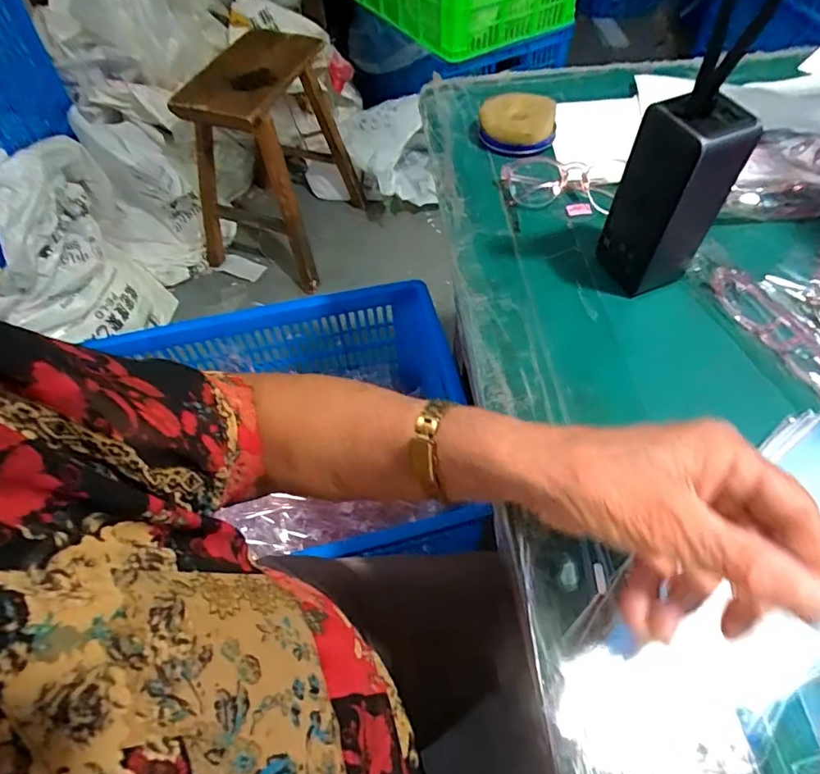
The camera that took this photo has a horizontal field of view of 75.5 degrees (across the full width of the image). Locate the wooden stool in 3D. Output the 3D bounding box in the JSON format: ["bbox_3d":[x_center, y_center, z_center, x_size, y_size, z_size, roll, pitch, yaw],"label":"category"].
[{"bbox_3d":[-0.355,-0.608,1.423,0.343,0.483,0.454,22,60,17],"label":"wooden stool"}]

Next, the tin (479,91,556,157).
[{"bbox_3d":[0.105,-0.257,0.519,0.070,0.033,0.062,15,58,12],"label":"tin"}]

